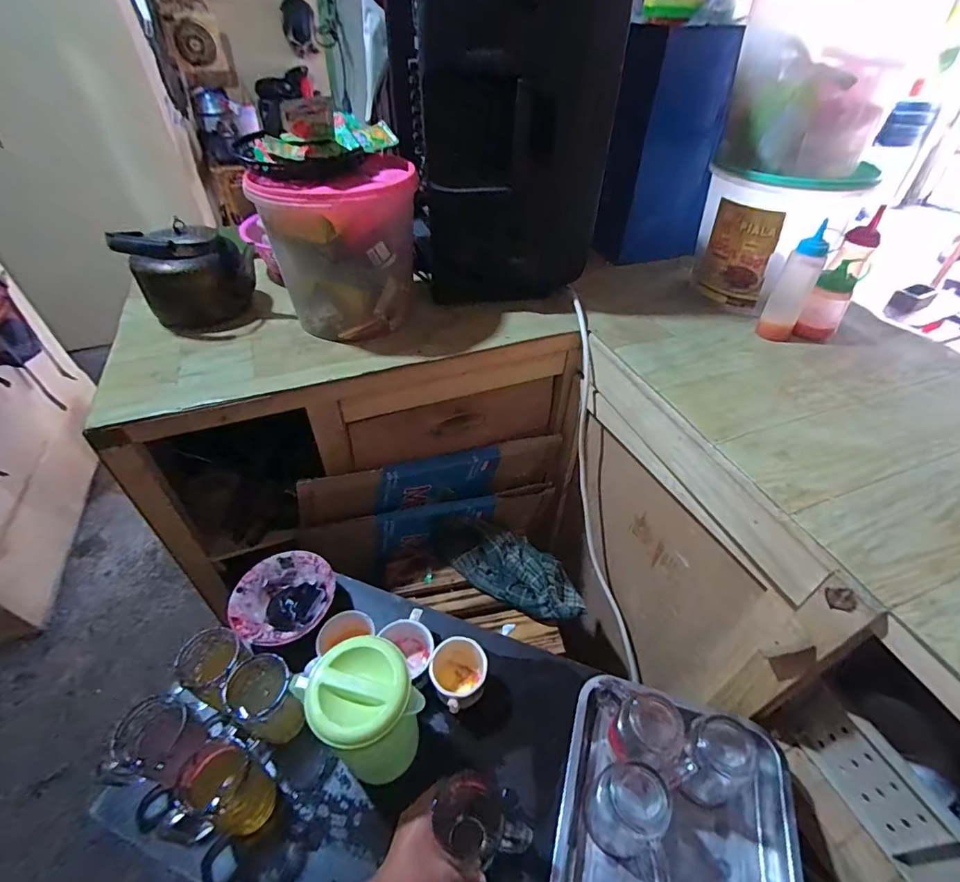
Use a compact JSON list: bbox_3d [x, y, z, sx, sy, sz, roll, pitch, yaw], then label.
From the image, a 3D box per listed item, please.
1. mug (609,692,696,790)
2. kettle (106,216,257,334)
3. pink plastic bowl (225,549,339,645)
[{"bbox_3d":[0.208,0.372,0.581,0.092,0.108,0.069,7,45,7],"label":"mug"},{"bbox_3d":[-0.526,-0.310,0.856,0.182,0.156,0.169,-30,52,-26],"label":"kettle"},{"bbox_3d":[-0.314,0.253,0.758,0.152,0.041,0.147,1,43,-1],"label":"pink plastic bowl"}]

